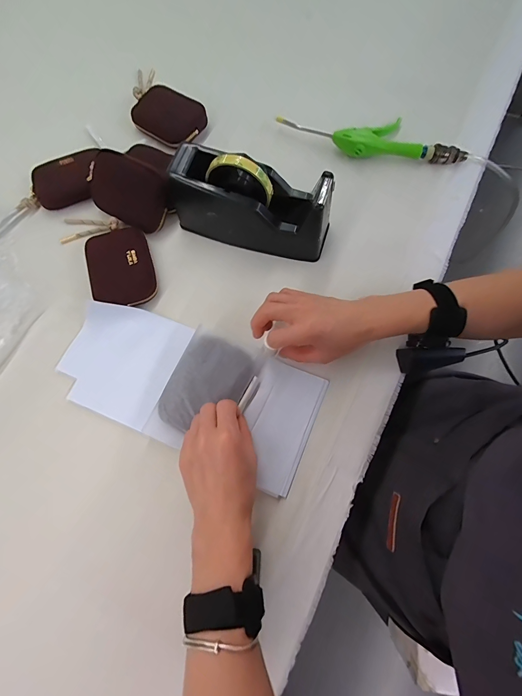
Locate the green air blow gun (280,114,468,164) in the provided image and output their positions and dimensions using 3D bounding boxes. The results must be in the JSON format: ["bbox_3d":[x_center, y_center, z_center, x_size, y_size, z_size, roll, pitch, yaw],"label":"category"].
[{"bbox_3d":[0.163,-0.318,0.463,0.273,0.026,0.070,4,73,3],"label":"green air blow gun"}]

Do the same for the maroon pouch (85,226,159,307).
[{"bbox_3d":[-0.188,-0.110,0.417,0.081,0.025,0.112,-19,75,-7],"label":"maroon pouch"}]

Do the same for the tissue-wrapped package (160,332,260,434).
[{"bbox_3d":[-0.061,0.043,0.352,0.076,0.021,0.110,30,75,7],"label":"tissue-wrapped package"}]

